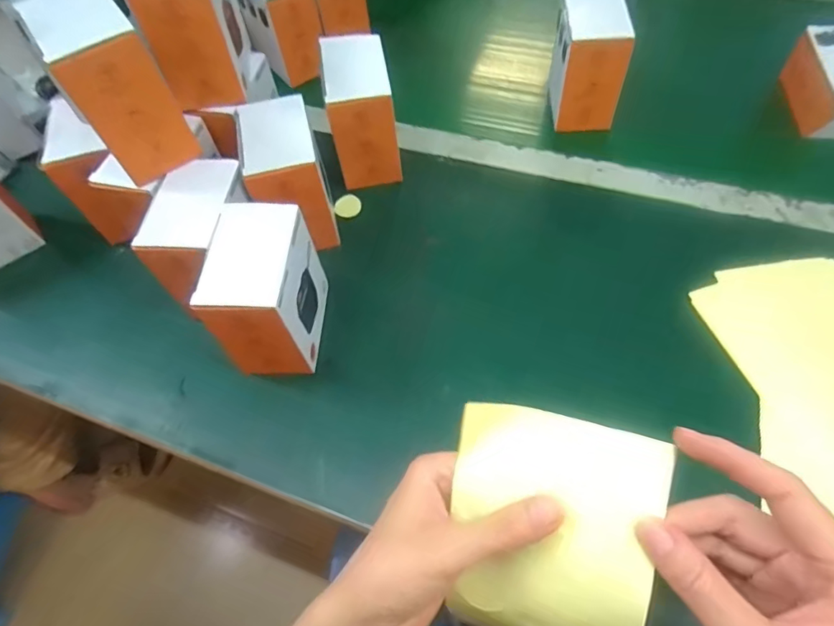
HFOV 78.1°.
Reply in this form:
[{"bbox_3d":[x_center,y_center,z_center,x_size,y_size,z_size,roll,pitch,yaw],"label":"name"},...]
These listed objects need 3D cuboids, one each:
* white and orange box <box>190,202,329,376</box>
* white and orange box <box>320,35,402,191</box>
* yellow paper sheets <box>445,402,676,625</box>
[{"bbox_3d":[-0.124,-0.014,0.434,0.065,0.117,0.106,0,58,5],"label":"white and orange box"},{"bbox_3d":[-0.058,-0.209,0.546,0.064,0.119,0.094,-11,58,-2],"label":"white and orange box"},{"bbox_3d":[0.069,0.123,0.275,0.103,0.032,0.133,10,94,27],"label":"yellow paper sheets"}]

